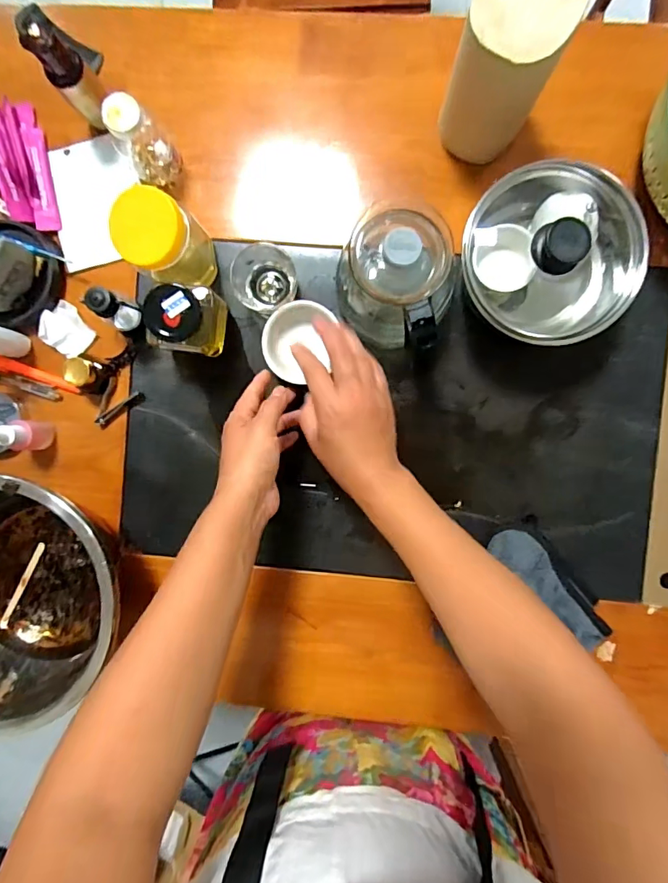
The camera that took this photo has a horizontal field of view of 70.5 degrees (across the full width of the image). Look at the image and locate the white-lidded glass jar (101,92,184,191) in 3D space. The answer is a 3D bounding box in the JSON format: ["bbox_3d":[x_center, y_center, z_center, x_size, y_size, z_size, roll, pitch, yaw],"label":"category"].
[{"bbox_3d":[-0.204,-0.320,0.506,0.053,0.090,0.057,0,92,4],"label":"white-lidded glass jar"}]

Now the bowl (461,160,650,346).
[{"bbox_3d":[0.205,-0.174,0.463,0.151,0.125,0.163,0,92,4],"label":"bowl"}]

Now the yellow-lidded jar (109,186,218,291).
[{"bbox_3d":[-0.168,-0.200,0.486,0.062,0.130,0.068,0,92,4],"label":"yellow-lidded jar"}]

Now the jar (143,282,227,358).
[{"bbox_3d":[-0.157,-0.128,0.502,0.062,0.103,0.066,7,92,3],"label":"jar"}]

